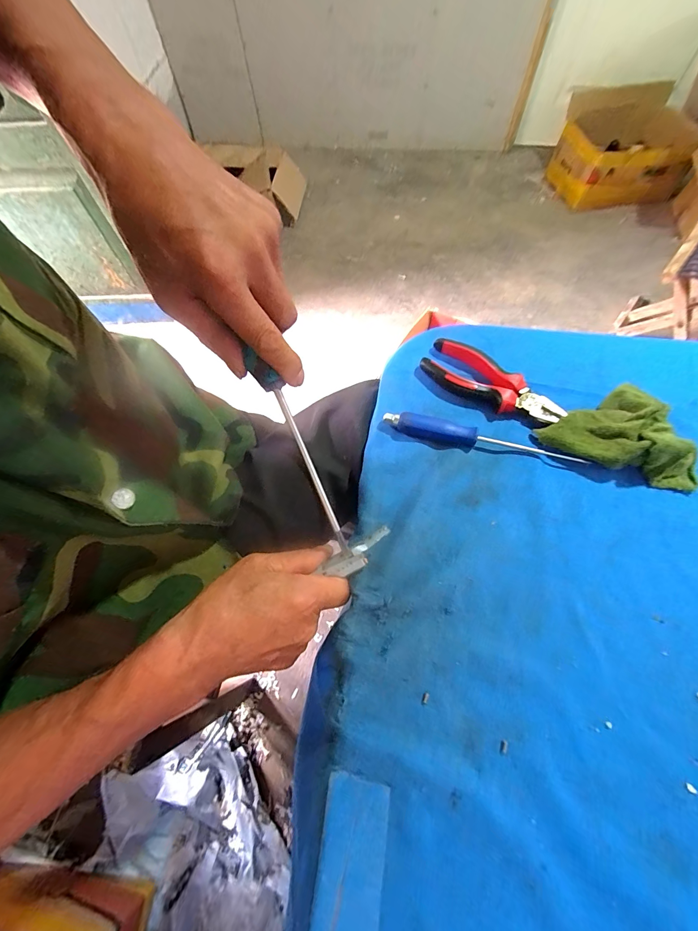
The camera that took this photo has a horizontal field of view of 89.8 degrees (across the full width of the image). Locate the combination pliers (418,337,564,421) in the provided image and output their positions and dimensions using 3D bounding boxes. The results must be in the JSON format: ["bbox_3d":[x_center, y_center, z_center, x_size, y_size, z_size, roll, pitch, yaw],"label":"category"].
[{"bbox_3d":[0.147,-0.086,0.365,0.144,0.017,0.050,34,71,16],"label":"combination pliers"}]

